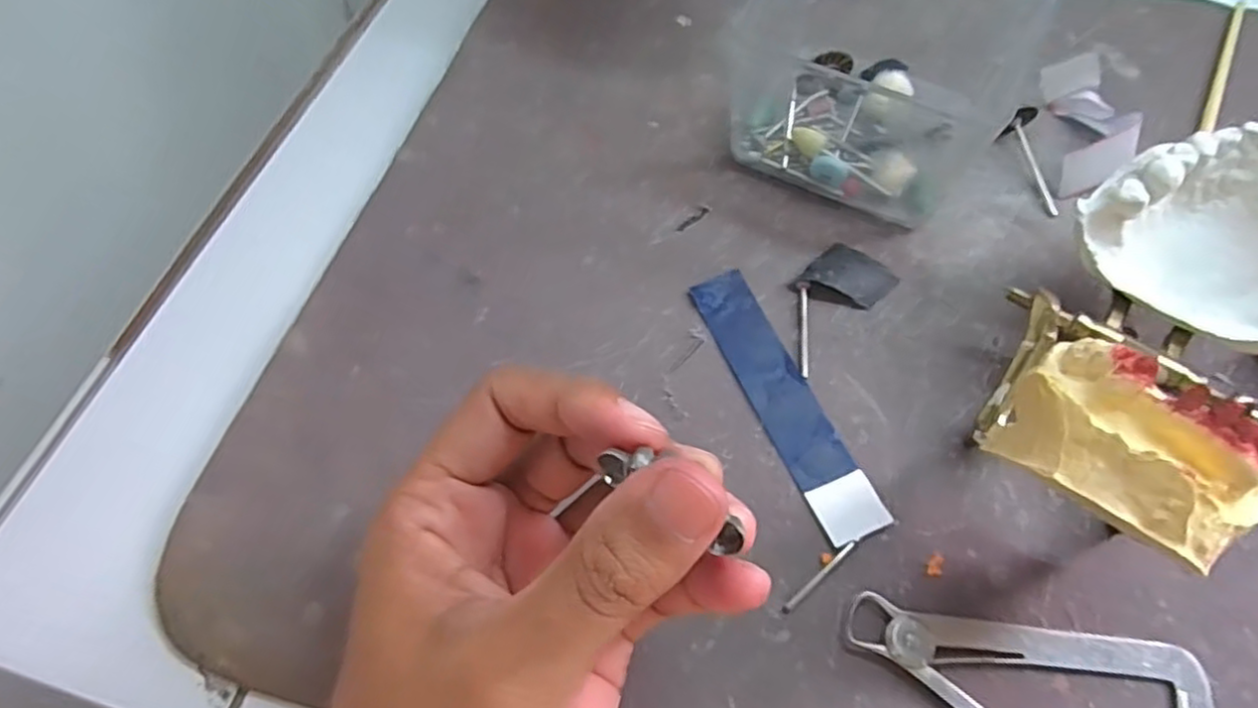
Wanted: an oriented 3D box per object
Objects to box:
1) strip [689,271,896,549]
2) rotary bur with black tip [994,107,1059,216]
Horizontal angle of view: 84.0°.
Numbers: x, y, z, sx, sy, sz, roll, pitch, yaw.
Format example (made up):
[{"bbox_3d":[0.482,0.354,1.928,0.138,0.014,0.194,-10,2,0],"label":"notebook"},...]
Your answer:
[{"bbox_3d":[0.052,0.014,0.237,0.021,0.004,0.101,-22,63,-11],"label":"strip"},{"bbox_3d":[0.164,-0.078,0.286,0.013,0.010,0.046,-11,78,-5],"label":"rotary bur with black tip"}]

